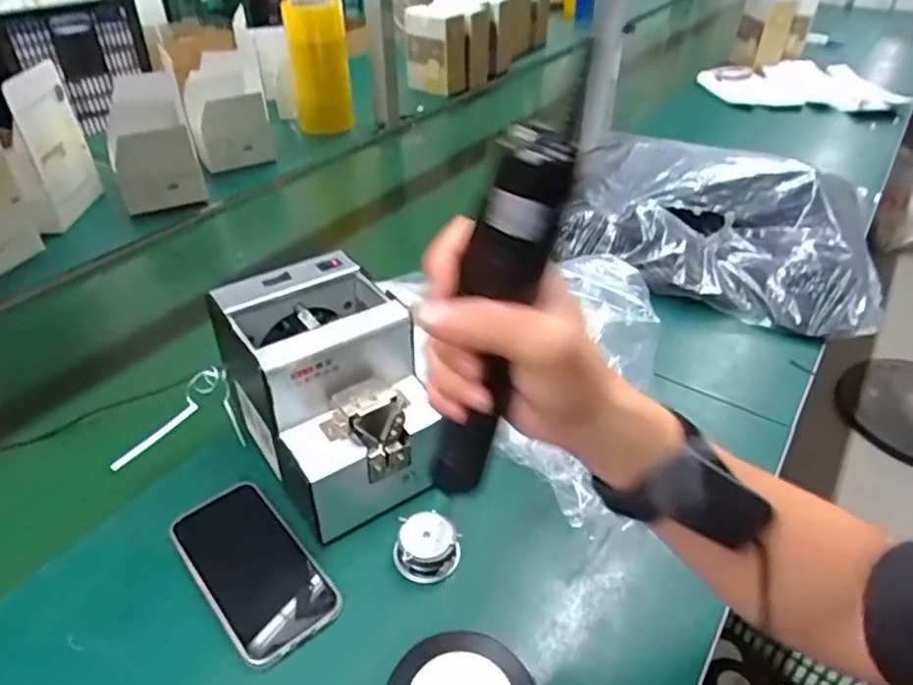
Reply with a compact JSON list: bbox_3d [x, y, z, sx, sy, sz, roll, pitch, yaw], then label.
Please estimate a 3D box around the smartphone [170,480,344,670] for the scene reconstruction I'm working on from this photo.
[{"bbox_3d":[-0.152,0.168,0.475,0.075,0.013,0.148,-28,46,-32],"label":"smartphone"}]

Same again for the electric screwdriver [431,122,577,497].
[{"bbox_3d":[0.017,-0.003,0.312,0.035,0.201,0.028,21,34,13],"label":"electric screwdriver"}]

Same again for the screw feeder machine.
[{"bbox_3d":[-0.105,0.039,0.526,0.142,0.142,0.178,-17,41,-22],"label":"screw feeder machine"}]

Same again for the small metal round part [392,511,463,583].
[{"bbox_3d":[-0.022,0.156,0.486,0.049,0.035,0.049,14,40,16],"label":"small metal round part"}]

